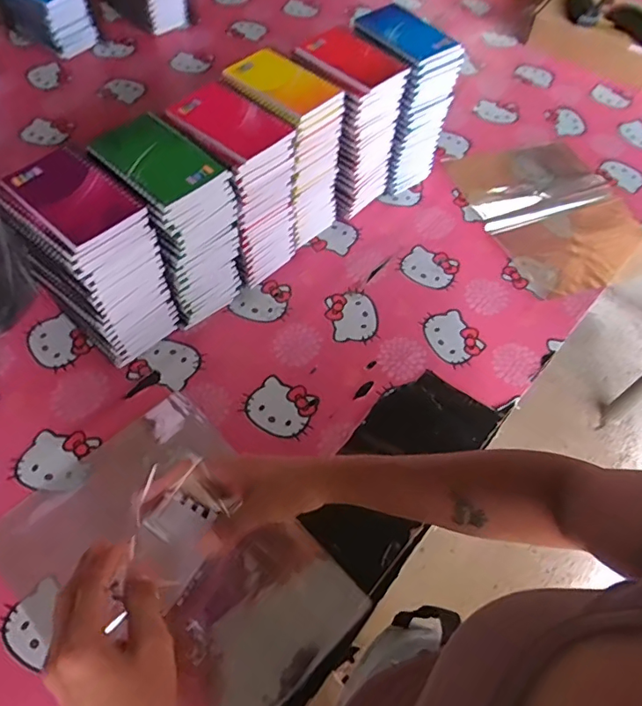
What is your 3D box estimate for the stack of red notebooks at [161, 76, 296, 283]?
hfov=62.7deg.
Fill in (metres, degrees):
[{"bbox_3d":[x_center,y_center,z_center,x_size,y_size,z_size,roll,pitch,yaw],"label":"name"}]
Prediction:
[{"bbox_3d":[-0.108,-0.202,0.678,0.125,0.220,0.098,33,61,17],"label":"stack of red notebooks"}]

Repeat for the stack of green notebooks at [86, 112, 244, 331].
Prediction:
[{"bbox_3d":[-0.171,-0.145,0.634,0.121,0.225,0.099,40,63,21],"label":"stack of green notebooks"}]

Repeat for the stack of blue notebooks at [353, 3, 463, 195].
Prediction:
[{"bbox_3d":[0.116,-0.378,0.811,0.105,0.224,0.163,-26,62,-19],"label":"stack of blue notebooks"}]

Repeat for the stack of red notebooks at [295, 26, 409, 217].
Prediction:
[{"bbox_3d":[0.043,-0.321,0.767,0.113,0.221,0.129,-28,62,-20],"label":"stack of red notebooks"}]

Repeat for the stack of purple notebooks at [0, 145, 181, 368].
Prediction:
[{"bbox_3d":[-0.252,-0.093,0.602,0.131,0.218,0.094,33,61,17],"label":"stack of purple notebooks"}]

